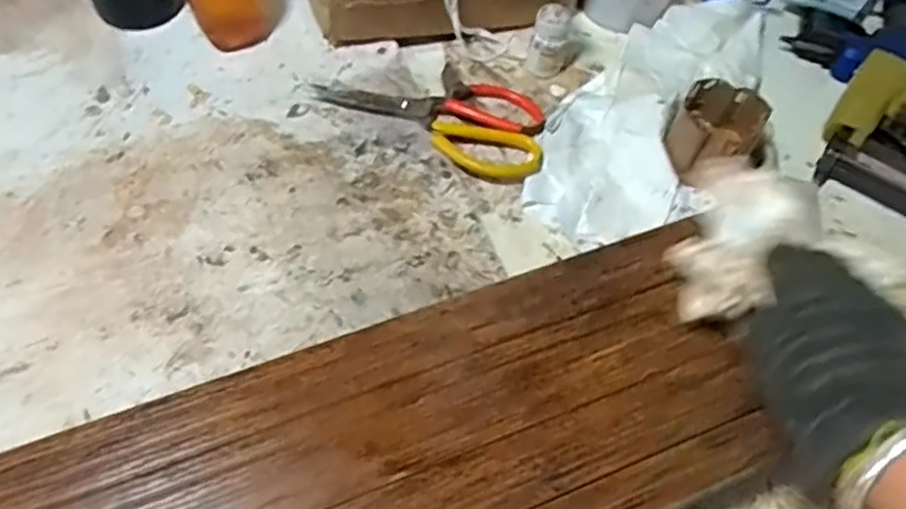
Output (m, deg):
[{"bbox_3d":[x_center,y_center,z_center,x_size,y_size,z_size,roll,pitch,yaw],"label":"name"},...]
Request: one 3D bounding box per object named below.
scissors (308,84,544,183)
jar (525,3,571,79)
[{"bbox_3d":[-0.013,-0.128,0.613,0.200,0.024,0.092,23,60,10],"label":"scissors"},{"bbox_3d":[0.091,-0.195,0.642,0.037,0.063,0.046,14,59,4],"label":"jar"}]

